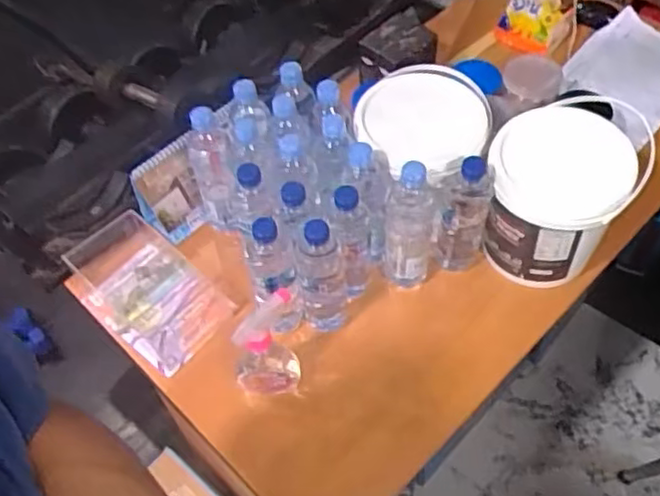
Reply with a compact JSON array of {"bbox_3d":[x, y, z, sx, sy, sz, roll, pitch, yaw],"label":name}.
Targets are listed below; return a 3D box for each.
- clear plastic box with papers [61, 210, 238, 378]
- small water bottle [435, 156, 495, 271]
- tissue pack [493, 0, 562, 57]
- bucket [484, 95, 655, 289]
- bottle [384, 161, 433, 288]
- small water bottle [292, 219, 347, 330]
[{"bbox_3d":[-0.295,0.066,1.096,0.279,0.032,0.158,36,66,22],"label":"clear plastic box with papers"},{"bbox_3d":[0.197,-0.045,1.011,0.068,0.242,0.055,8,55,10],"label":"small water bottle"},{"bbox_3d":[0.419,-0.480,1.412,0.111,0.041,0.156,24,95,10],"label":"tissue pack"},{"bbox_3d":[0.332,-0.068,1.033,0.183,0.212,0.194,-2,54,3],"label":"bucket"},{"bbox_3d":[0.114,-0.032,0.995,0.069,0.263,0.075,5,55,8],"label":"bottle"},{"bbox_3d":[-0.014,0.039,0.964,0.063,0.249,0.073,-8,54,-2],"label":"small water bottle"}]

